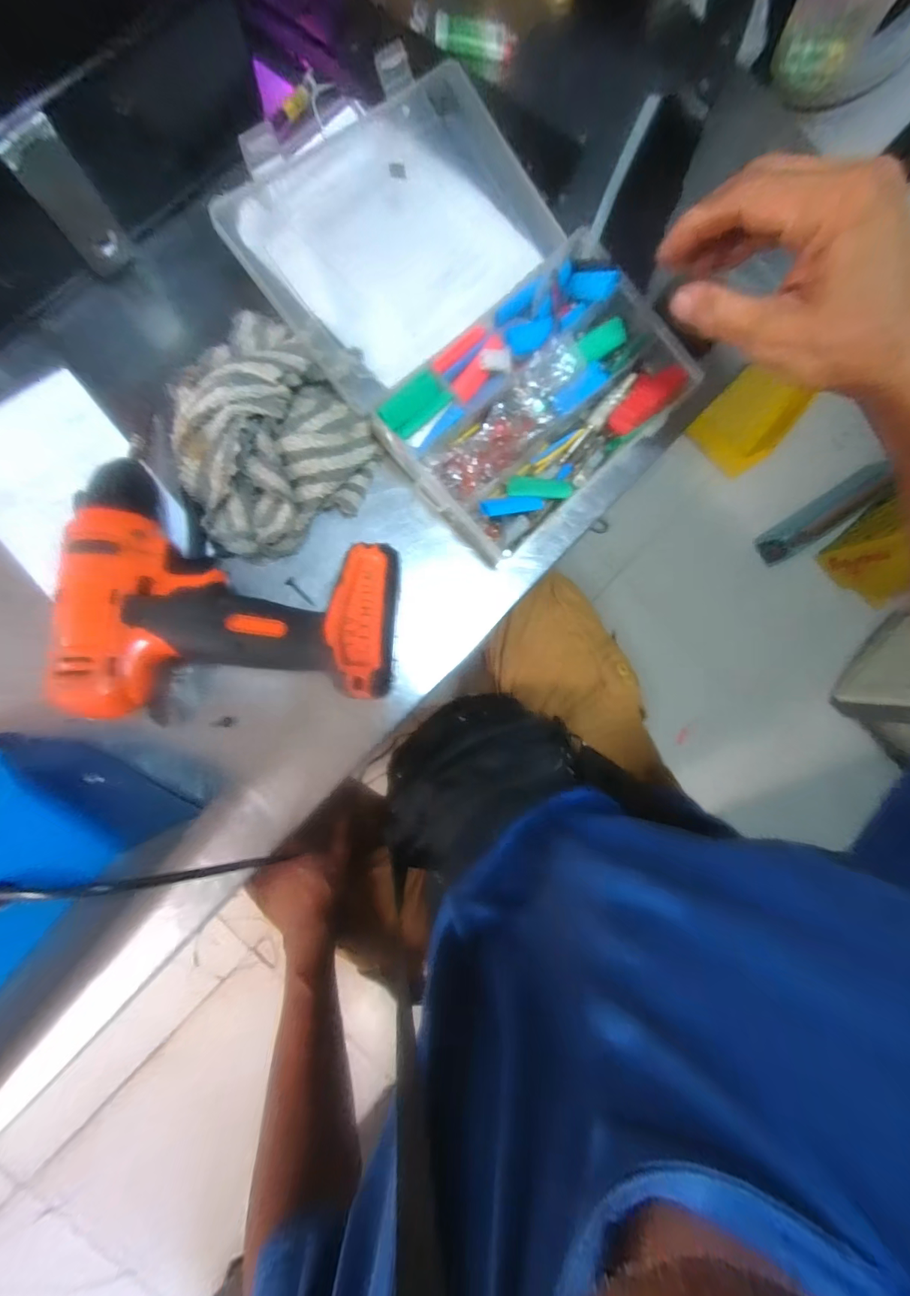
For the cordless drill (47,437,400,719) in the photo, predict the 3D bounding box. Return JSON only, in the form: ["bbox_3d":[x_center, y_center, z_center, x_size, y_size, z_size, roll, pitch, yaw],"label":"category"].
[{"bbox_3d":[-0.122,-0.039,0.259,0.174,0.073,0.147,-1,88,-7],"label":"cordless drill"}]

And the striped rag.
[{"bbox_3d":[-0.126,-0.133,0.277,0.122,0.038,0.134,-43,93,-7],"label":"striped rag"}]

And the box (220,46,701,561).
[{"bbox_3d":[0.003,-0.227,0.292,0.203,0.044,0.288,-43,93,-7],"label":"box"}]

